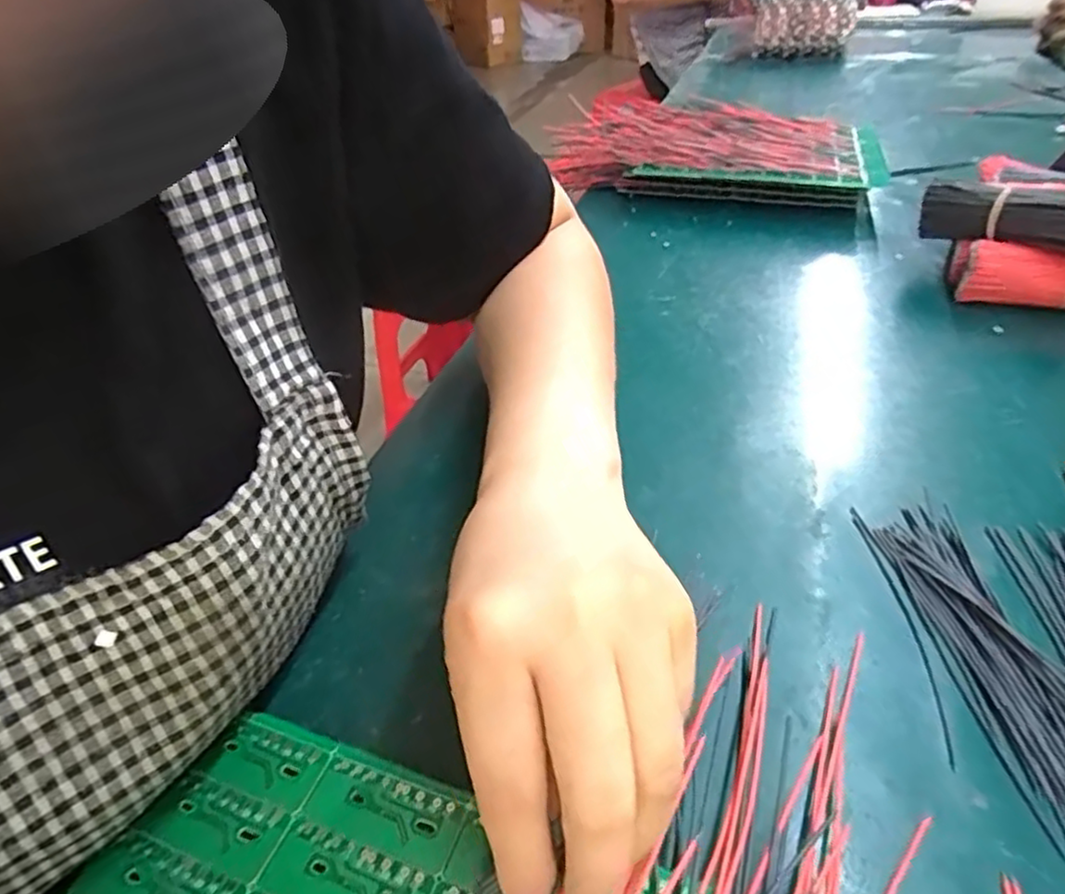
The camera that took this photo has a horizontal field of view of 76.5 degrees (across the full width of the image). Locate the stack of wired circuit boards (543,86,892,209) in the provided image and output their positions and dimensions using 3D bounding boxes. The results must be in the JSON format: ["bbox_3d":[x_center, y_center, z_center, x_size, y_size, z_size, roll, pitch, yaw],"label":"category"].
[{"bbox_3d":[0.183,-0.290,0.656,0.287,0.059,0.207,5,39,9],"label":"stack of wired circuit boards"}]

